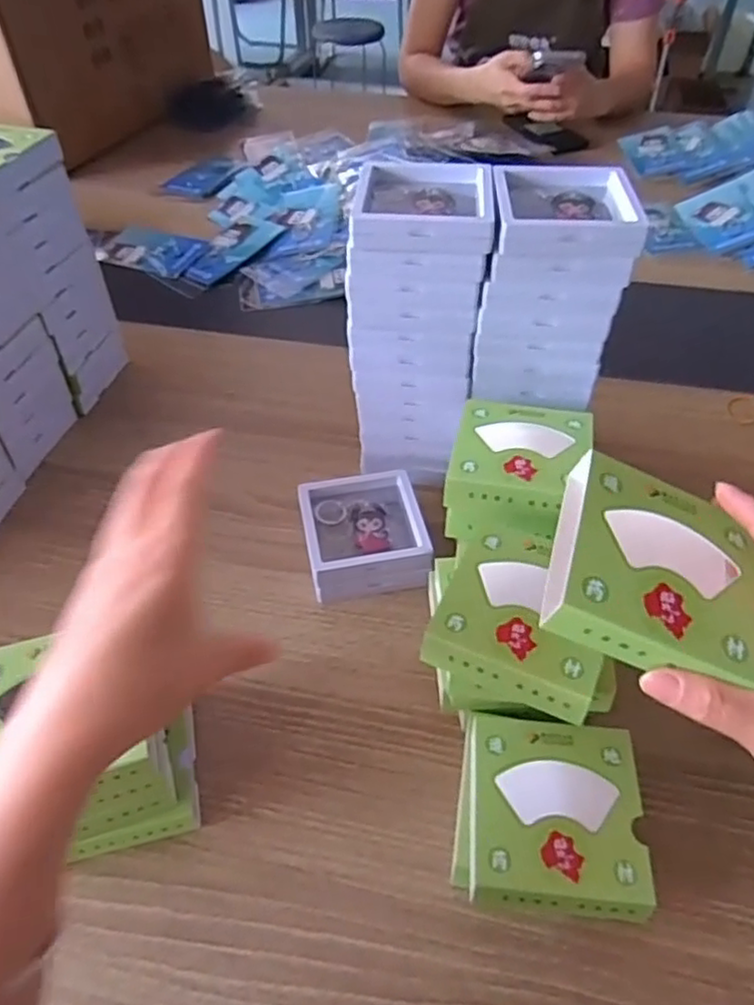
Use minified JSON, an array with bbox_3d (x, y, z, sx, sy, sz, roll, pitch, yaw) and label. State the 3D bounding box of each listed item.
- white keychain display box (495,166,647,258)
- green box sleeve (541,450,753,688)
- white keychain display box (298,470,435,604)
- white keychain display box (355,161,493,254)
[{"bbox_3d":[0.123,-0.194,0.442,0.089,0.024,0.099,4,48,3],"label":"white keychain display box"},{"bbox_3d":[0.124,0.028,0.305,0.092,0.021,0.096,21,56,1],"label":"green box sleeve"},{"bbox_3d":[-0.010,0.026,0.529,0.090,0.040,0.094,-6,48,-7],"label":"white keychain display box"},{"bbox_3d":[0.032,-0.200,0.449,0.087,0.020,0.094,4,48,2],"label":"white keychain display box"}]

